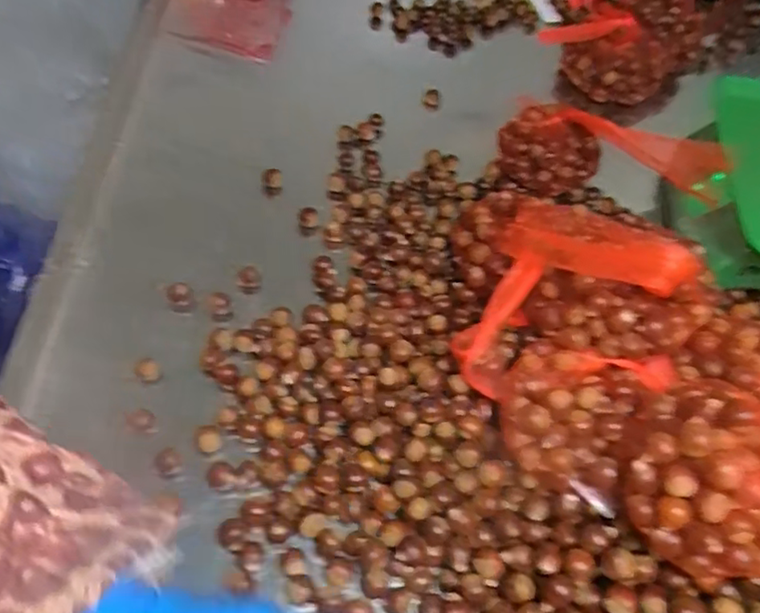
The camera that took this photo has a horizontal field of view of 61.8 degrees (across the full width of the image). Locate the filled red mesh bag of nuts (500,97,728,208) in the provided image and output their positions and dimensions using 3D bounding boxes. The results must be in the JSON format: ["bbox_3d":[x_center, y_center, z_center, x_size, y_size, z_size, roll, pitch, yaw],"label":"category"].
[{"bbox_3d":[0.263,-0.168,0.729,0.257,0.074,0.094,25,56,13],"label":"filled red mesh bag of nuts"}]

